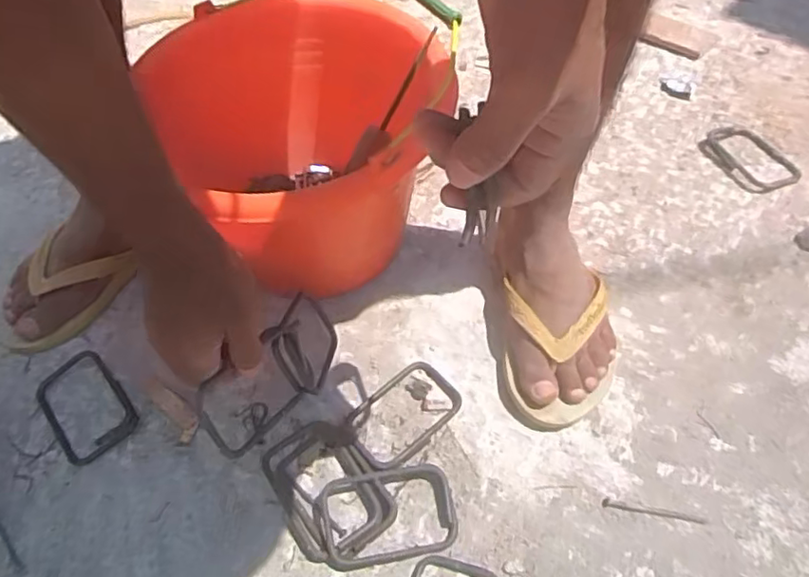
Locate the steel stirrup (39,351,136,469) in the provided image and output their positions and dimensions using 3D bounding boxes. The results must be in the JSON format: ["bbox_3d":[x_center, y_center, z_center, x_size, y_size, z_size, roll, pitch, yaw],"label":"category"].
[{"bbox_3d":[-0.296,0.105,0.566,0.067,0.014,0.109,-35,59,-21],"label":"steel stirrup"}]

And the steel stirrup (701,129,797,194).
[{"bbox_3d":[0.405,-0.155,0.727,0.078,0.007,0.115,-15,54,-8],"label":"steel stirrup"}]

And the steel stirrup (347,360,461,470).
[{"bbox_3d":[-0.001,0.110,0.547,0.103,0.014,0.066,-38,60,-22],"label":"steel stirrup"}]

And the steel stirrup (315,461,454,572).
[{"bbox_3d":[-0.016,0.182,0.495,0.111,0.017,0.072,-10,53,-4],"label":"steel stirrup"}]

